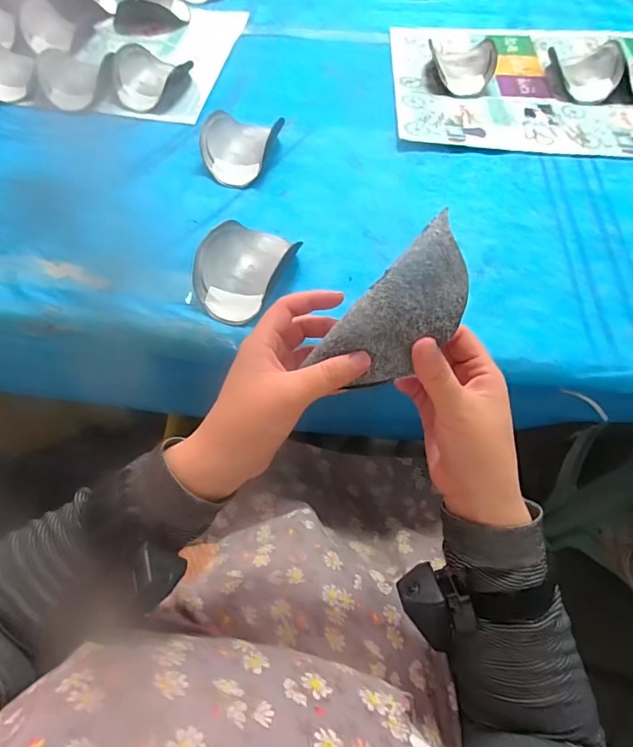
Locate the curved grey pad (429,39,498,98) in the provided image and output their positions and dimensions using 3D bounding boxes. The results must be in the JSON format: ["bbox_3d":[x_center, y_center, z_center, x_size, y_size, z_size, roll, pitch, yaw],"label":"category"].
[{"bbox_3d":[0.246,-0.519,0.766,0.099,0.044,0.132,-7,59,-6],"label":"curved grey pad"}]

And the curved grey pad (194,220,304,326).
[{"bbox_3d":[-0.078,-0.125,0.525,0.099,0.045,0.139,10,59,4],"label":"curved grey pad"}]

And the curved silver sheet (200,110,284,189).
[{"bbox_3d":[-0.113,-0.317,0.649,0.098,0.043,0.115,15,59,8],"label":"curved silver sheet"}]

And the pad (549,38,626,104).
[{"bbox_3d":[0.443,-0.493,0.749,0.092,0.051,0.112,-6,59,-5],"label":"pad"}]

